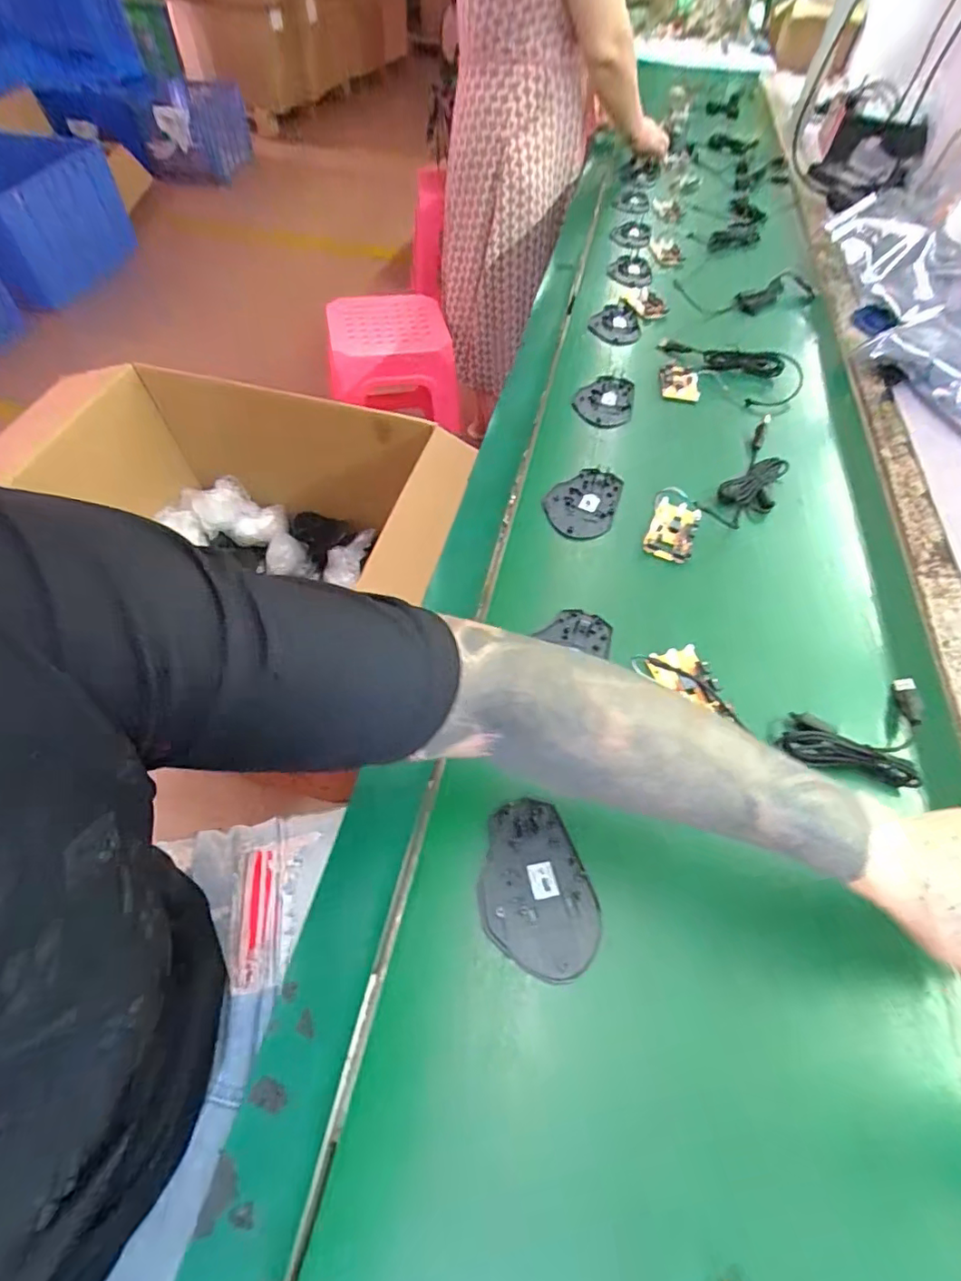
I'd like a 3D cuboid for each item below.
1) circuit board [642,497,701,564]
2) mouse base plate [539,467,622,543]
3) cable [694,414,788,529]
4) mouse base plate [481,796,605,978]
[{"bbox_3d":[0.198,-0.115,0.567,0.045,0.017,0.077,21,56,10],"label":"circuit board"},{"bbox_3d":[0.108,-0.148,0.587,0.074,0.012,0.098,17,56,7],"label":"mouse base plate"},{"bbox_3d":[0.313,-0.189,0.625,0.064,0.015,0.203,33,59,18],"label":"cable"},{"bbox_3d":[0.035,0.162,0.365,0.071,0.007,0.107,-7,56,-9],"label":"mouse base plate"}]

